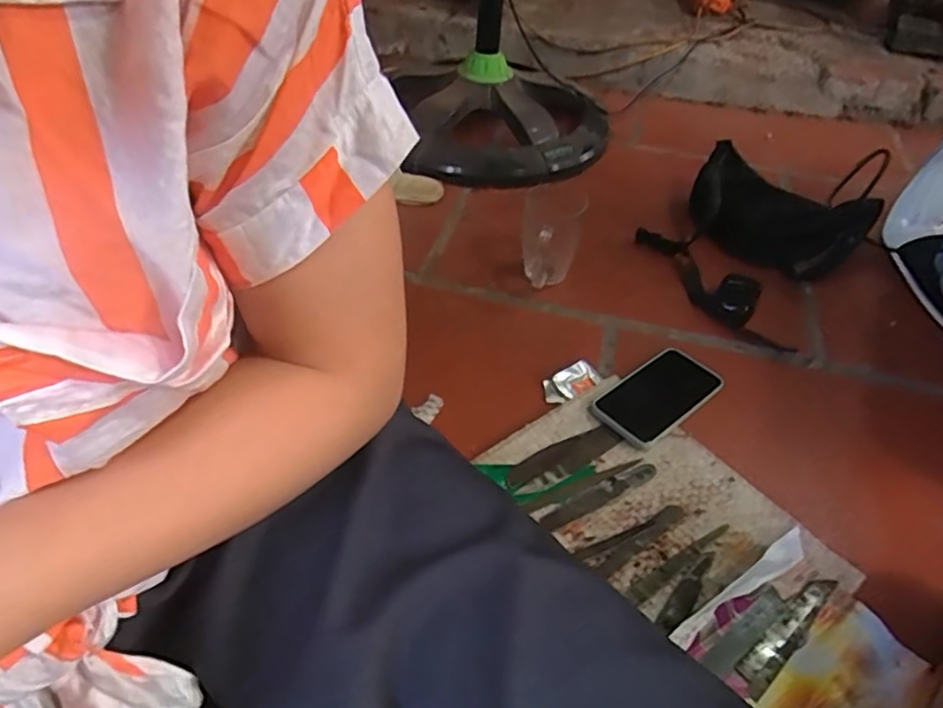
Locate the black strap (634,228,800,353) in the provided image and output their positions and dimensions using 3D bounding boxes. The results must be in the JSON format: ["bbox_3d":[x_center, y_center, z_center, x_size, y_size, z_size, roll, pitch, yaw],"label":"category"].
[{"bbox_3d":[0.331,-0.094,0.860,0.080,0.032,0.272,-14,47,-18],"label":"black strap"}]

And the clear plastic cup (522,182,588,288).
[{"bbox_3d":[0.102,-0.150,0.832,0.078,0.112,0.098,10,44,6],"label":"clear plastic cup"}]

